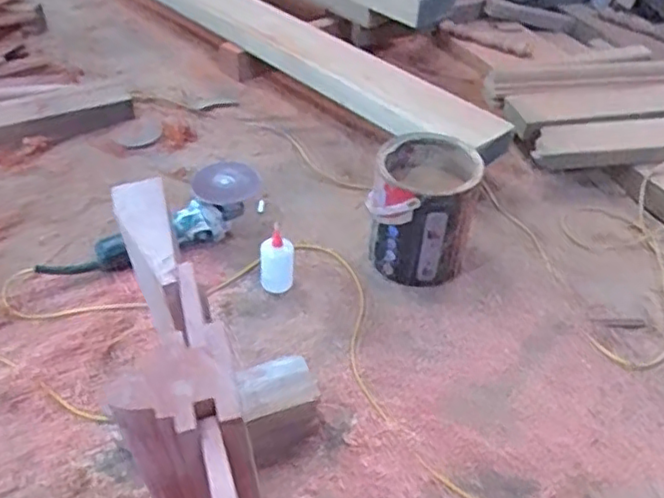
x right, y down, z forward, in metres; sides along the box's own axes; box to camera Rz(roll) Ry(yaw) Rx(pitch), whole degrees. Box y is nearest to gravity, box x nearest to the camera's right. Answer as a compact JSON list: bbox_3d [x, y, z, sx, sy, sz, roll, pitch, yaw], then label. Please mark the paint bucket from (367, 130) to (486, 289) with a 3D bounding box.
[{"bbox_3d":[0.157,-0.067,1.129,0.167,0.192,0.182,14,43,13],"label":"paint bucket"}]

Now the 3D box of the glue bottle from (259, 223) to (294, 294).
[{"bbox_3d":[-0.093,0.023,1.113,0.058,0.098,0.054,-1,42,-3],"label":"glue bottle"}]

